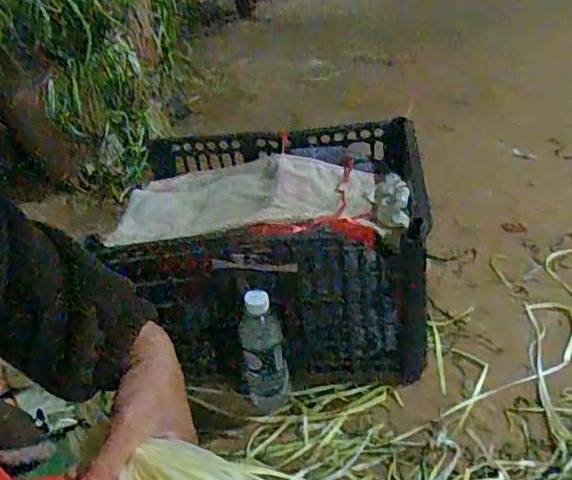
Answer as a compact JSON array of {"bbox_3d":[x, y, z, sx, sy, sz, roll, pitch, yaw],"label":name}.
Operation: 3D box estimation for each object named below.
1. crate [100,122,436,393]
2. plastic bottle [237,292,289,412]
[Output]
[{"bbox_3d":[0.002,0.018,0.939,0.433,0.276,0.356,-2,37,9],"label":"crate"},{"bbox_3d":[-0.035,0.159,0.811,0.060,0.209,0.059,-14,37,-6],"label":"plastic bottle"}]

